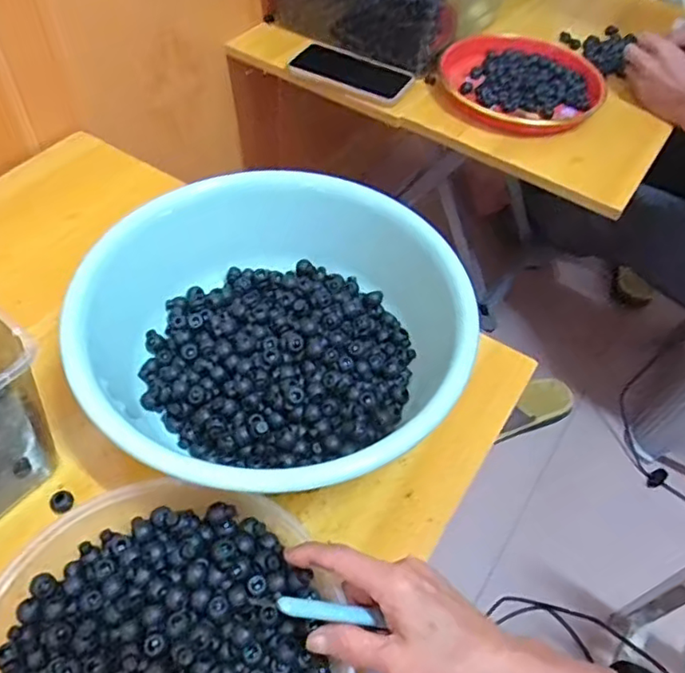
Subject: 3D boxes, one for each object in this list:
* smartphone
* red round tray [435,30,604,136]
[{"bbox_3d":[0.014,-0.354,0.817,0.160,0.014,0.077,22,55,12],"label":"smartphone"},{"bbox_3d":[0.244,-0.346,0.823,0.204,0.034,0.204,2,53,-3],"label":"red round tray"}]

